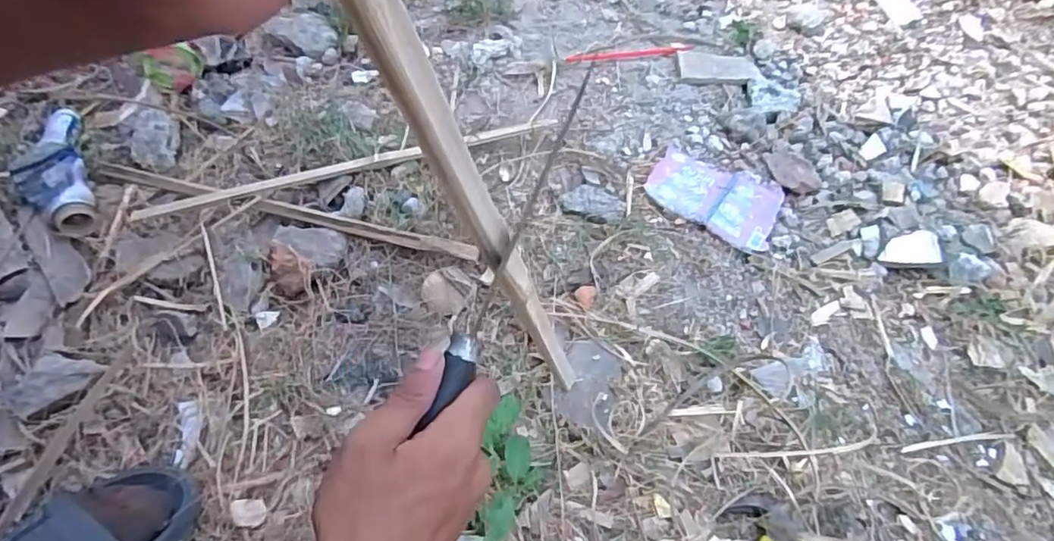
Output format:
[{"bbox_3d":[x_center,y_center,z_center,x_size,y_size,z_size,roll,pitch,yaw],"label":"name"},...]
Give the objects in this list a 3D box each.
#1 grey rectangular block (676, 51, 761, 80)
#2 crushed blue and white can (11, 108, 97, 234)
[{"bbox_3d":[0.275,-0.298,0.839,0.110,0.004,0.056,5,59,8],"label":"grey rectangular block"},{"bbox_3d":[-0.578,-0.120,0.704,0.075,0.033,0.205,-28,62,-13],"label":"crushed blue and white can"}]

